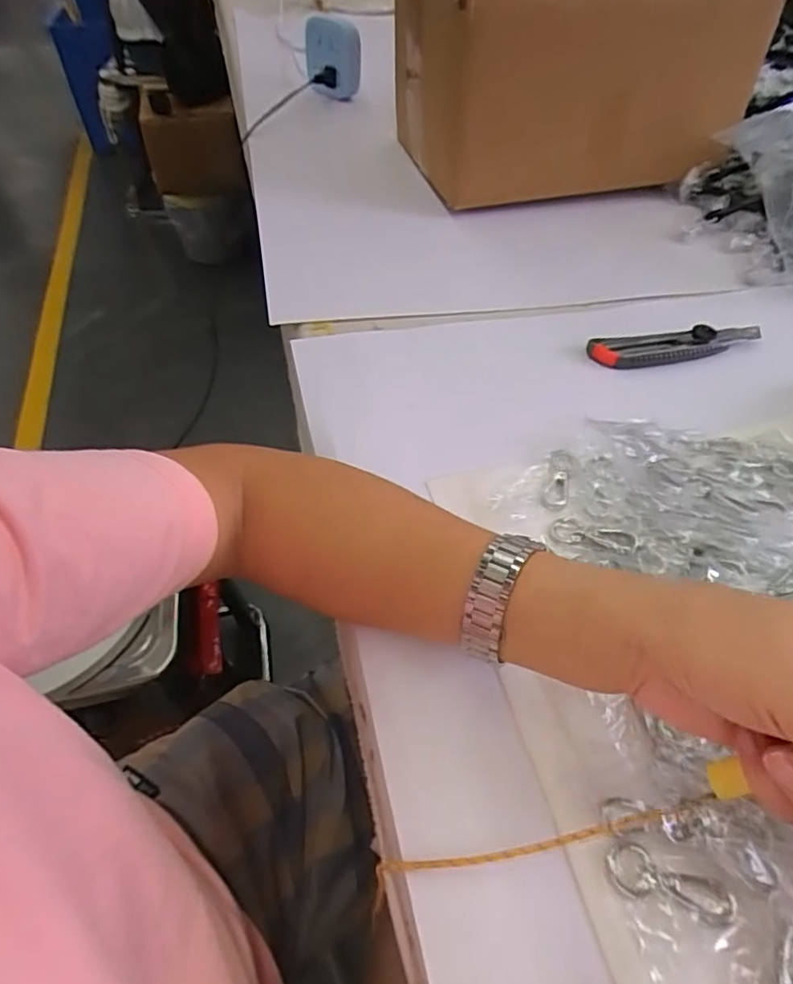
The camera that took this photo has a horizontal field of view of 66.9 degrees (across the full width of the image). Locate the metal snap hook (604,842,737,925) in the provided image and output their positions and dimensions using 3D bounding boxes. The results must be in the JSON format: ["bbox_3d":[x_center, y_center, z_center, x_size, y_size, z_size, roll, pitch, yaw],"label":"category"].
[{"bbox_3d":[0.129,0.185,0.284,0.058,0.004,0.023,11,51,9],"label":"metal snap hook"}]

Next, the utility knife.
[{"bbox_3d":[0.265,-0.138,0.562,0.174,0.019,0.033,-8,51,-7],"label":"utility knife"}]

